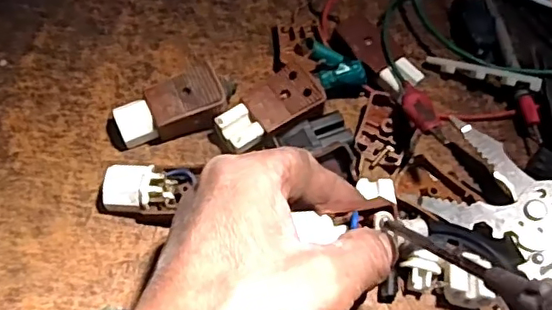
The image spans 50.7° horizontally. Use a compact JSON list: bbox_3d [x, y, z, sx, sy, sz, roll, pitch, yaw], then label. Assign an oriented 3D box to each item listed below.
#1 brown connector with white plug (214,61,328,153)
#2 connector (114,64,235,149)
[{"bbox_3d":[-0.003,-0.024,0.319,0.059,0.019,0.031,-30,64,-21],"label":"brown connector with white plug"},{"bbox_3d":[-0.054,-0.027,0.317,0.062,0.023,0.029,-10,59,-10],"label":"connector"}]

